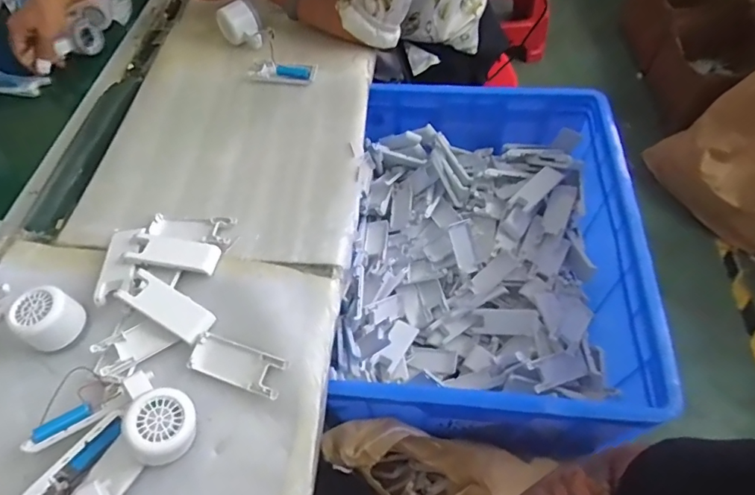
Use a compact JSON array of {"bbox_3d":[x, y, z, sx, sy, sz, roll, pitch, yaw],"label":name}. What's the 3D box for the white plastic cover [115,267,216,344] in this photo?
[{"bbox_3d":[-0.223,0.062,0.507,0.100,0.008,0.040,31,63,7],"label":"white plastic cover"}]

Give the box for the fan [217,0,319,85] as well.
[{"bbox_3d":[-0.186,-0.323,0.749,0.086,0.062,0.201,-37,62,-19],"label":"fan"}]

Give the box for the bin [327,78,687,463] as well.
[{"bbox_3d":[0.153,0.005,0.722,0.385,0.196,0.531,4,57,7],"label":"bin"}]

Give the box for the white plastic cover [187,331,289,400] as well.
[{"bbox_3d":[-0.140,0.116,0.476,0.102,0.013,0.039,16,59,14],"label":"white plastic cover"}]

